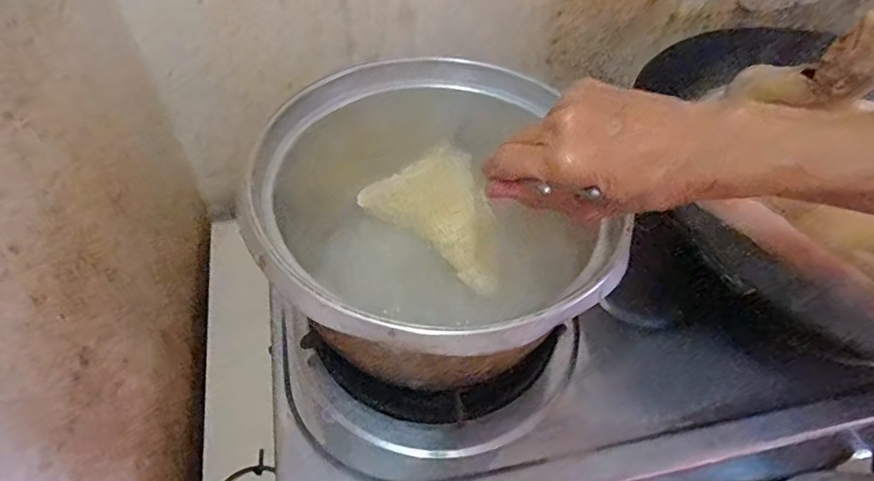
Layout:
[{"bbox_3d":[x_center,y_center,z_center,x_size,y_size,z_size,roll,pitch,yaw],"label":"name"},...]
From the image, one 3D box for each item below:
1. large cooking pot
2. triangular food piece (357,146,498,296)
[{"bbox_3d":[-0.011,-0.008,0.430,0.230,0.190,0.268,-26,59,-22],"label":"large cooking pot"},{"bbox_3d":[0.012,-0.028,0.468,0.138,0.017,0.087,37,94,12],"label":"triangular food piece"}]

